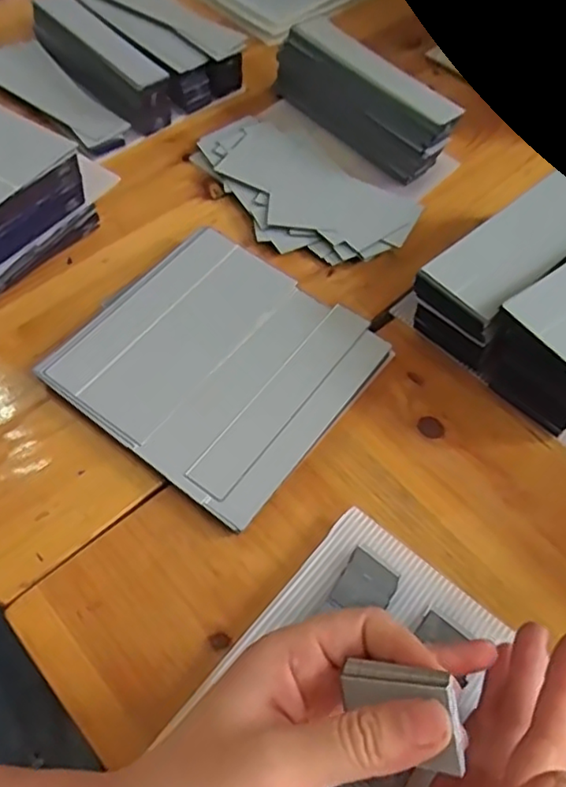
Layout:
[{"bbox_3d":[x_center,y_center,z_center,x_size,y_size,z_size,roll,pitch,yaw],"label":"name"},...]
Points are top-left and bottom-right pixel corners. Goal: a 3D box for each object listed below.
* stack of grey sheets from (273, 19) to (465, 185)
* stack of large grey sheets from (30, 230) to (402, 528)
[{"bbox_3d":[0.062,-0.234,0.493,0.035,0.070,0.157,-37,68,-22],"label":"stack of grey sheets"},{"bbox_3d":[-0.039,-0.020,0.392,0.160,0.016,0.156,34,63,15],"label":"stack of large grey sheets"}]

